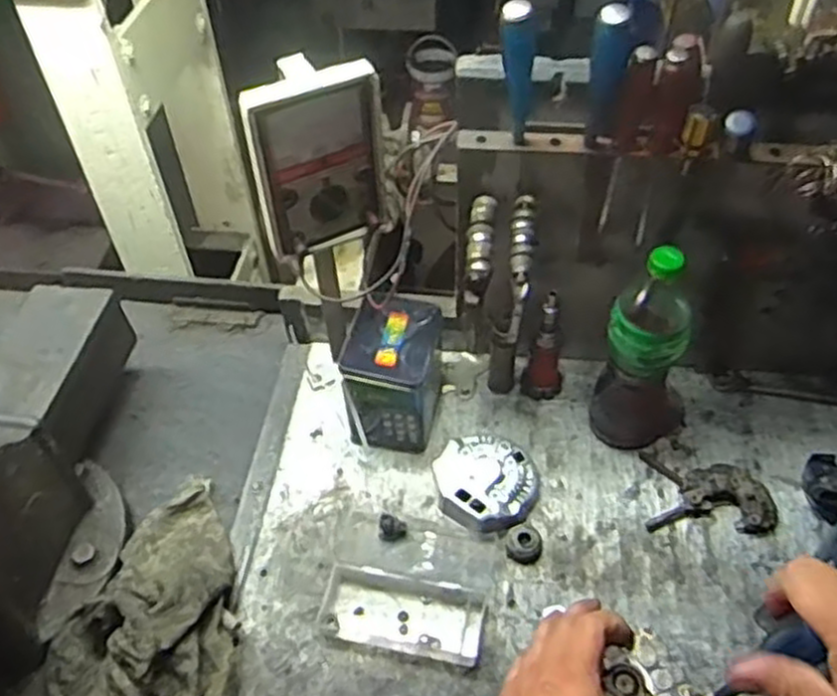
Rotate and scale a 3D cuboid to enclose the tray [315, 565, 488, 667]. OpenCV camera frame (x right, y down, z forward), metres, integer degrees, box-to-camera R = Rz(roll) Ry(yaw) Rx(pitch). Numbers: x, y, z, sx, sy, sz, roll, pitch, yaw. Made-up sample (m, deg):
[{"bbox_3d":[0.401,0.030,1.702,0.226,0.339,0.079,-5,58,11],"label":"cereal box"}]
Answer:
[{"bbox_3d":[-0.015,0.265,0.779,0.158,0.018,0.072,11,50,10],"label":"tray"}]

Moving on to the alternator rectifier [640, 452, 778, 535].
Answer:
[{"bbox_3d":[0.314,0.155,0.841,0.132,0.024,0.087,6,50,6],"label":"alternator rectifier"}]

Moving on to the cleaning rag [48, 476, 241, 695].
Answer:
[{"bbox_3d":[-0.266,0.277,0.755,0.175,0.092,0.360,-12,50,-9],"label":"cleaning rag"}]

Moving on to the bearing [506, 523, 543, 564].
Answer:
[{"bbox_3d":[0.111,0.201,0.818,0.037,0.017,0.042,11,50,10],"label":"bearing"}]

